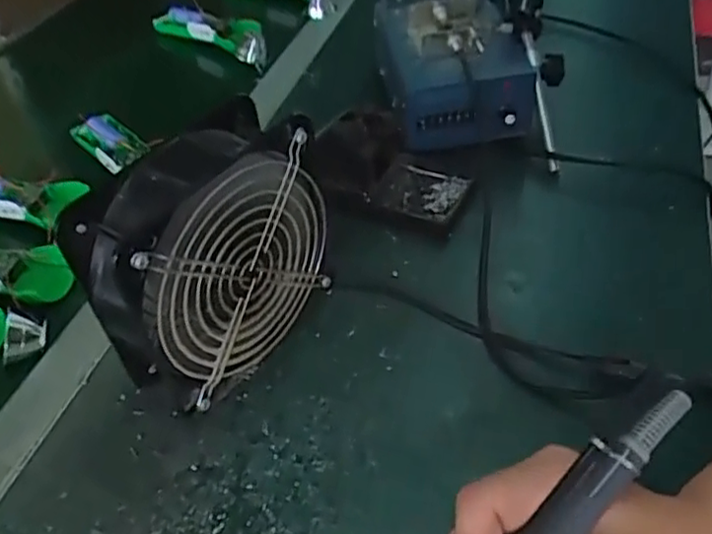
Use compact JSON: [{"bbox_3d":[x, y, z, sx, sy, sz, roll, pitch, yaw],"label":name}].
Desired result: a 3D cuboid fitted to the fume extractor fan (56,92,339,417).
[{"bbox_3d":[-0.081,0.001,0.382,0.056,0.153,0.137,26,53,30],"label":"fume extractor fan"}]

